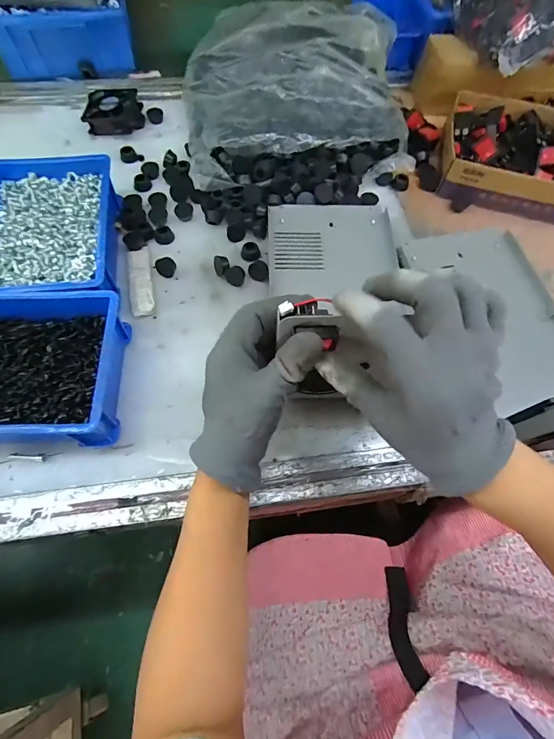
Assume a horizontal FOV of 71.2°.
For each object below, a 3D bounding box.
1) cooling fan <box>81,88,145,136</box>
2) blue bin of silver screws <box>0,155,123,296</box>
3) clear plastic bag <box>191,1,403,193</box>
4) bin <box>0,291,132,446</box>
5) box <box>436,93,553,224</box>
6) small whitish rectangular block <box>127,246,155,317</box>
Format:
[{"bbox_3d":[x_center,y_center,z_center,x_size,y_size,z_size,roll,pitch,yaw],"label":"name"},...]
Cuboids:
[{"bbox_3d":[-0.240,-0.382,0.571,0.082,0.027,0.074,2,67,-1],"label":"cooling fan"},{"bbox_3d":[-0.267,-0.157,0.457,0.156,0.063,0.200,-9,67,-7],"label":"blue bin of silver screws"},{"bbox_3d":[0.030,-0.413,0.562,0.321,0.086,0.323,-7,67,-6],"label":"clear plastic bag"},{"bbox_3d":[-0.253,-0.002,0.384,0.192,0.066,0.149,-1,67,-2],"label":"bin"},{"bbox_3d":[0.342,-0.302,0.551,0.217,0.055,0.172,8,67,2],"label":"box"},{"bbox_3d":[-0.164,-0.108,0.467,0.026,0.008,0.099,-11,68,-6],"label":"small whitish rectangular block"}]

